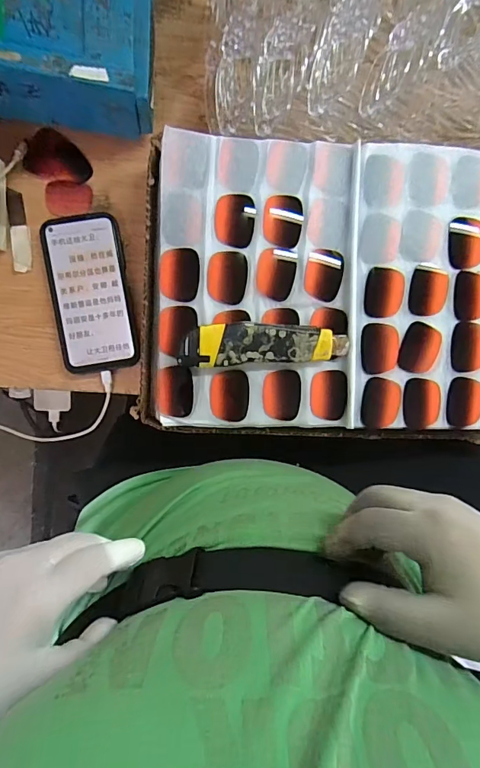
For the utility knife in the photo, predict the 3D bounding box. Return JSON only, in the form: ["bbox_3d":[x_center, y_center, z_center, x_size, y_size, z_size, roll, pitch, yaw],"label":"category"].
[{"bbox_3d":[0.024,-0.038,0.405,0.154,0.021,0.037,-4,94,-3],"label":"utility knife"}]

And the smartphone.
[{"bbox_3d":[-0.160,-0.098,0.470,0.080,0.014,0.165,-9,94,-3],"label":"smartphone"}]

